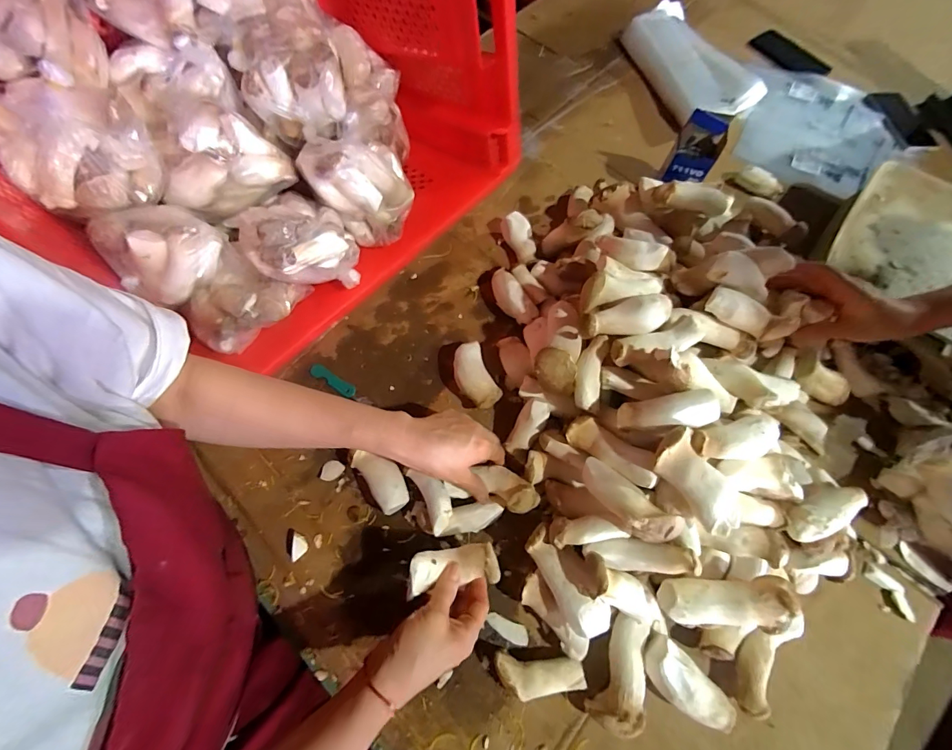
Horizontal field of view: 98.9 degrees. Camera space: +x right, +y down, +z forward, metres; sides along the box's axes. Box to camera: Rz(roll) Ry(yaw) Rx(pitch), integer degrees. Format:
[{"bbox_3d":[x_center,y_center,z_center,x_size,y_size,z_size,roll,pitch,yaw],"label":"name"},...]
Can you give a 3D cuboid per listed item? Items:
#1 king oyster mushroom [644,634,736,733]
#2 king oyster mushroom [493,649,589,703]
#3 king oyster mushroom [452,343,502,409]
[{"bbox_3d":[0.212,0.314,0.415,0.097,0.050,0.046,38,71,13],"label":"king oyster mushroom"},{"bbox_3d":[0.065,0.312,0.422,0.091,0.035,0.036,6,67,1],"label":"king oyster mushroom"},{"bbox_3d":[-0.003,0.006,0.546,0.044,0.038,0.089,-21,69,-11],"label":"king oyster mushroom"}]

